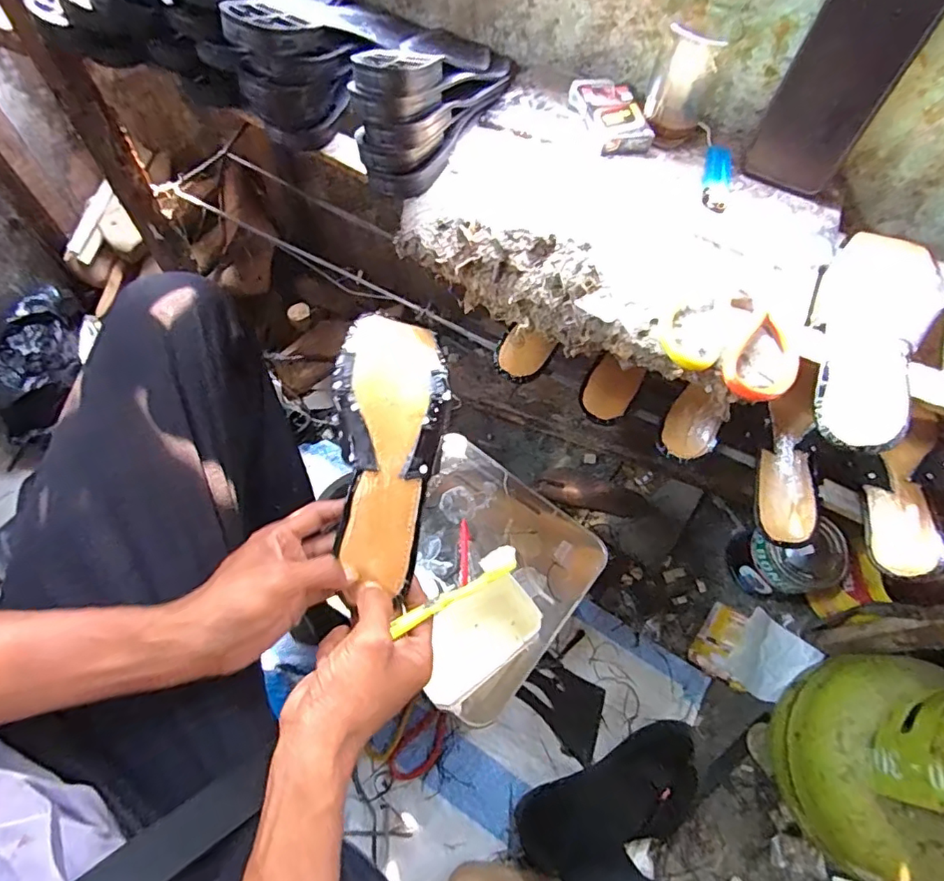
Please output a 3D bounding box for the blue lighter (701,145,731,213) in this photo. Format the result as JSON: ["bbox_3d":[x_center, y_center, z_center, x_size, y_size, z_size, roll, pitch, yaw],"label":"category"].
[{"bbox_3d":[0.228,-0.244,0.507,0.025,0.006,0.089,16,65,5],"label":"blue lighter"}]

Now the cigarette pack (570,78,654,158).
[{"bbox_3d":[0.135,-0.317,0.532,0.057,0.016,0.099,-12,66,-9],"label":"cigarette pack"}]

